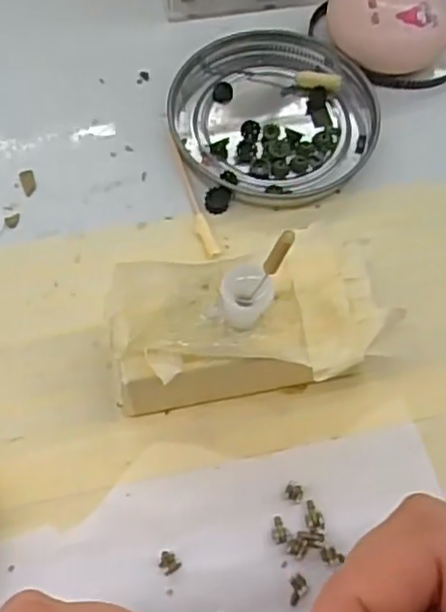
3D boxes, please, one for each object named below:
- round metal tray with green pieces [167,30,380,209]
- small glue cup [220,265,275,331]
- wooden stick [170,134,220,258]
[{"bbox_3d":[0.020,-0.076,0.282,0.077,0.008,0.079,1,65,-2],"label":"round metal tray with green pieces"},{"bbox_3d":[0.007,-0.002,0.205,0.014,0.019,0.013,1,64,-2],"label":"small glue cup"},{"bbox_3d":[-0.012,-0.041,0.267,0.006,0.004,0.054,-16,67,-9],"label":"wooden stick"}]

